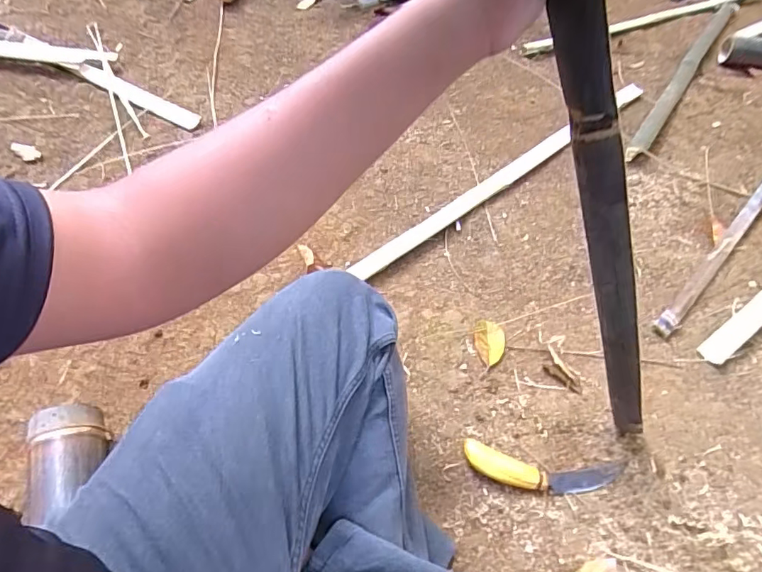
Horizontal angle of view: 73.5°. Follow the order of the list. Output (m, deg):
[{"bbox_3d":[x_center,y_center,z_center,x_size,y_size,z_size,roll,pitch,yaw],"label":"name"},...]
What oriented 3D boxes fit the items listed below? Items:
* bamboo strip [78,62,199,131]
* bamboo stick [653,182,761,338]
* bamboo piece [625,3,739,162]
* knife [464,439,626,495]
[{"bbox_3d":[-0.561,-0.438,1.174,0.393,0.022,0.039,30,58,20],"label":"bamboo strip"},{"bbox_3d":[0.735,-0.173,0.982,0.031,0.020,0.861,39,61,24],"label":"bamboo stick"},{"bbox_3d":[0.767,-0.549,1.268,0.044,0.020,0.904,30,58,20],"label":"bamboo piece"},{"bbox_3d":[0.212,0.241,0.665,0.205,0.023,0.050,7,53,4],"label":"knife"}]

